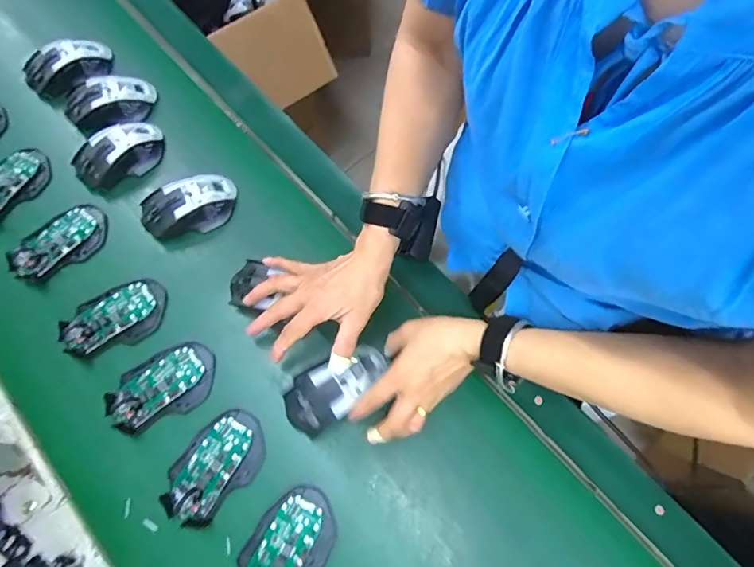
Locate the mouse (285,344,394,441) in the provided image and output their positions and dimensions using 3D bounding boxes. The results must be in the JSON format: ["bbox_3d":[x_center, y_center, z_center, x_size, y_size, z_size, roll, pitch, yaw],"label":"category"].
[{"bbox_3d":[-0.046,0.108,0.473,0.117,0.030,0.063,-35,74,-2],"label":"mouse"}]

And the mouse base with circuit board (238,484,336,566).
[{"bbox_3d":[-0.088,0.256,0.425,0.070,0.023,0.113,36,78,14],"label":"mouse base with circuit board"}]

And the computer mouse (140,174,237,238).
[{"bbox_3d":[-0.231,-0.095,0.551,0.112,0.039,0.058,-27,73,-5],"label":"computer mouse"}]

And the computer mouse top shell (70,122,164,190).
[{"bbox_3d":[-0.335,-0.168,0.575,0.116,0.029,0.075,-38,75,-13],"label":"computer mouse top shell"}]

